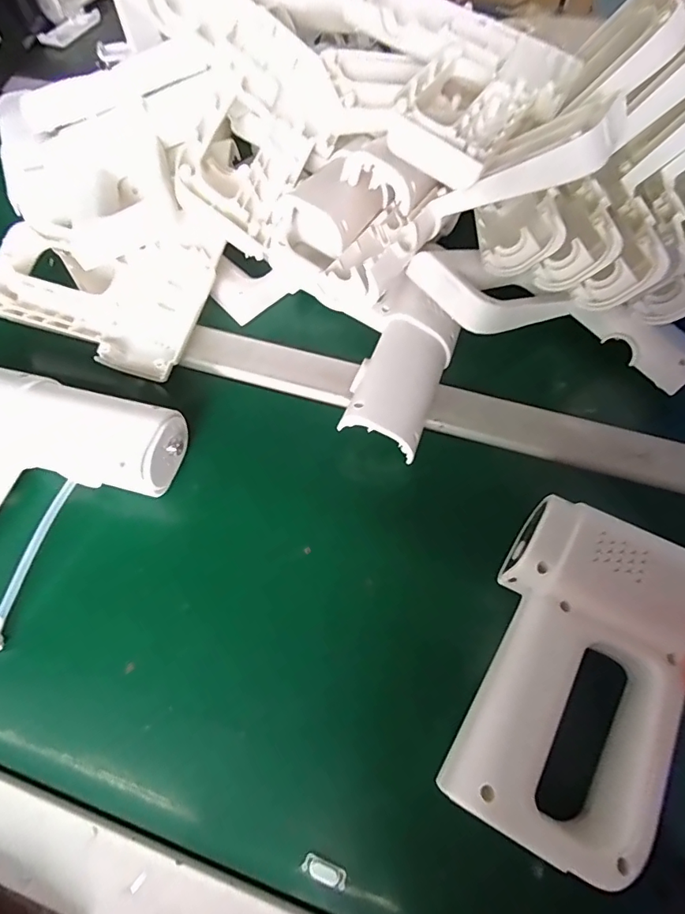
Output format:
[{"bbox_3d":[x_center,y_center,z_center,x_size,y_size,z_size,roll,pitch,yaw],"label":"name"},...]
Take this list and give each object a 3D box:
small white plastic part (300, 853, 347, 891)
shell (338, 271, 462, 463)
[{"bbox_3d":[-0.009,0.220,0.244,0.024,0.004,0.008,18,64,11],"label":"small white plastic part"},{"bbox_3d":[0.047,-0.073,0.374,0.072,0.040,0.148,19,64,11],"label":"shell"}]

